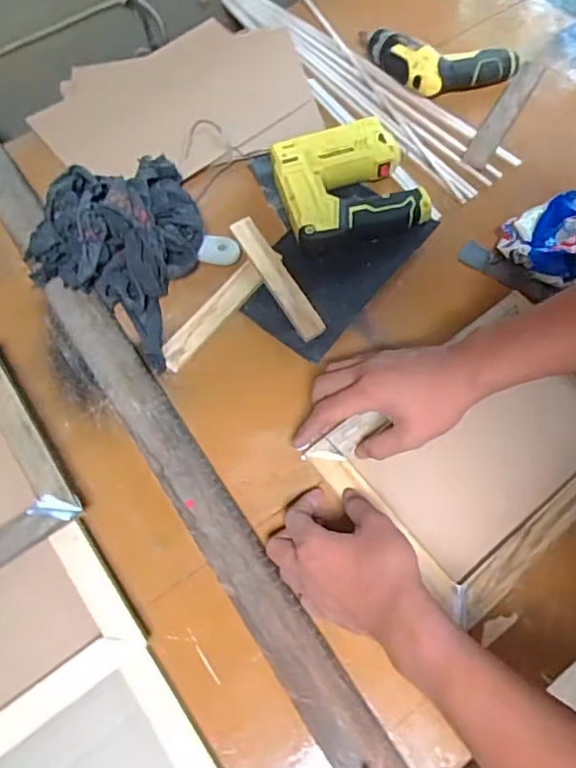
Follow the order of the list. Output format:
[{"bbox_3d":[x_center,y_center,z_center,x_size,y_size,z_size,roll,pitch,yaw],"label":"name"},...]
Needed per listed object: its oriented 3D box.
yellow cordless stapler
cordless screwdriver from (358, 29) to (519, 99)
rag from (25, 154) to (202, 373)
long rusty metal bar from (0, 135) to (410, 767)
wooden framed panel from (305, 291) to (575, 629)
[{"bbox_3d":[0.065,-0.233,0.666,0.148,0.042,0.144,-15,68,-9],"label":"yellow cordless stapler"},{"bbox_3d":[0.194,-0.413,0.749,0.206,0.056,0.088,8,67,7],"label":"cordless screwdriver"},{"bbox_3d":[-0.180,-0.158,0.623,0.161,0.070,0.239,13,67,5],"label":"rag"},{"bbox_3d":[-0.147,0.008,0.572,0.057,0.027,0.926,-31,71,-14],"label":"long rusty metal bar"},{"bbox_3d":[0.194,0.058,0.559,0.281,0.036,0.201,-37,73,-16],"label":"wooden framed panel"}]

